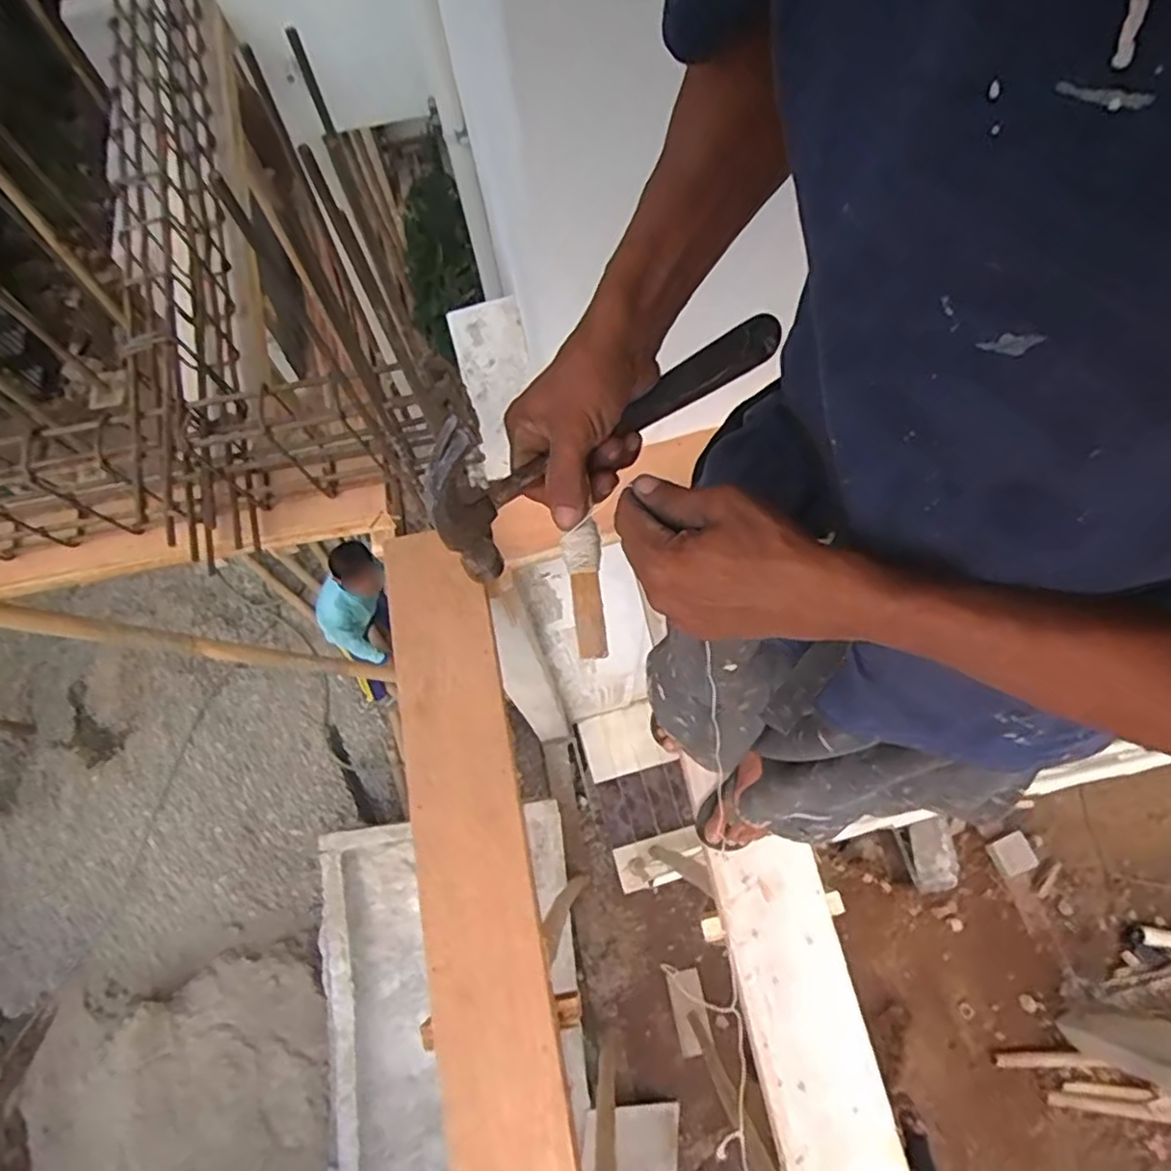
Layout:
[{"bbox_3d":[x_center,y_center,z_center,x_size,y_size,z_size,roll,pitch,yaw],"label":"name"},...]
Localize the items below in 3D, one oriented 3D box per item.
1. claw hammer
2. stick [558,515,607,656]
[{"bbox_3d":[0.016,-0.103,0.408,0.248,0.110,0.042,-35,72,-5],"label":"claw hammer"},{"bbox_3d":[0.000,0.004,0.412,0.022,0.007,0.084,-7,103,-3],"label":"stick"}]

